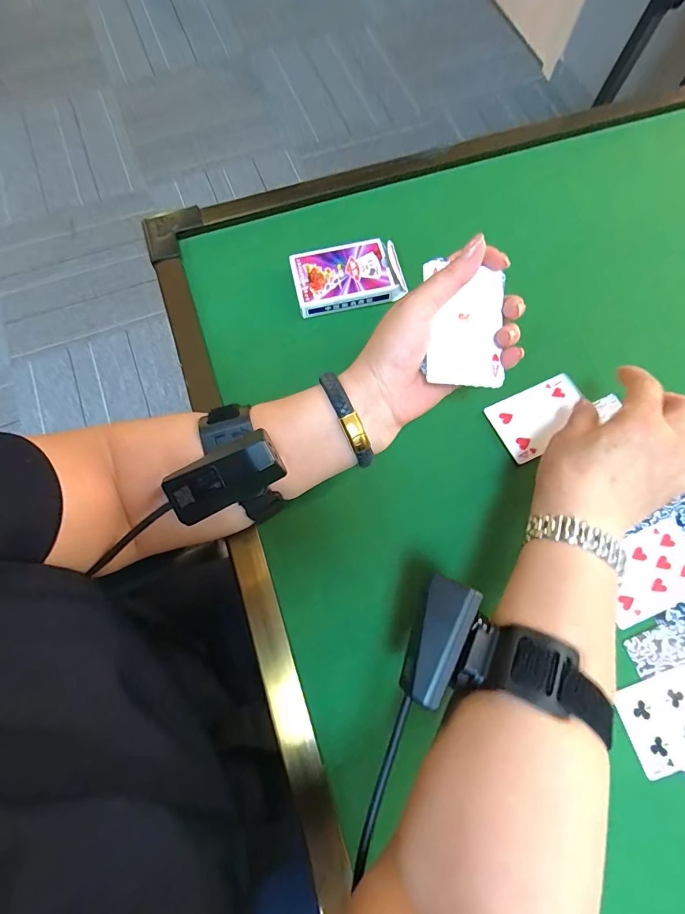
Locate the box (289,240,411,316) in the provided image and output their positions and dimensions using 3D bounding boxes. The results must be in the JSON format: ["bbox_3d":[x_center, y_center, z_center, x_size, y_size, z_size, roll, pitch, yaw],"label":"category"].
[{"bbox_3d":[0.006,-0.170,0.392,0.102,0.024,0.064,-11,73,-3],"label":"box"}]

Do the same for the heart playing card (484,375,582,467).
[{"bbox_3d":[0.175,-0.035,0.358,0.089,0.004,0.056,-25,73,-11],"label":"heart playing card"}]

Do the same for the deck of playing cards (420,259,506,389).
[{"bbox_3d":[0.088,-0.095,0.294,0.060,0.005,0.086,5,85,-12],"label":"deck of playing cards"}]

